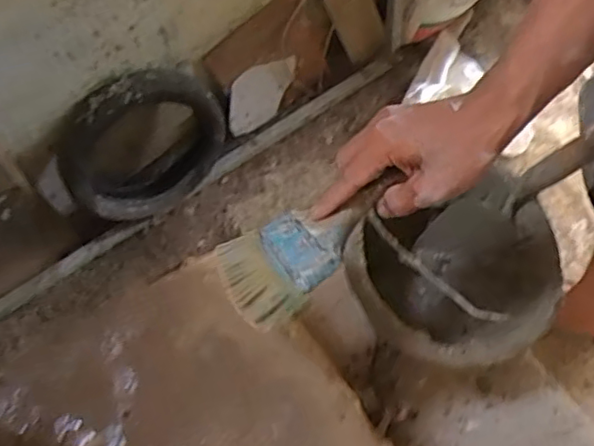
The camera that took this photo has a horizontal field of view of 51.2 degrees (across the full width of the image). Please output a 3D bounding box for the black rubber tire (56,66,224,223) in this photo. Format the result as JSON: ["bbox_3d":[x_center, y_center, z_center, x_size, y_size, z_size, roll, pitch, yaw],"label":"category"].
[{"bbox_3d":[-0.445,-0.222,1.816,0.490,0.442,0.188,-33,71,-10],"label":"black rubber tire"}]

